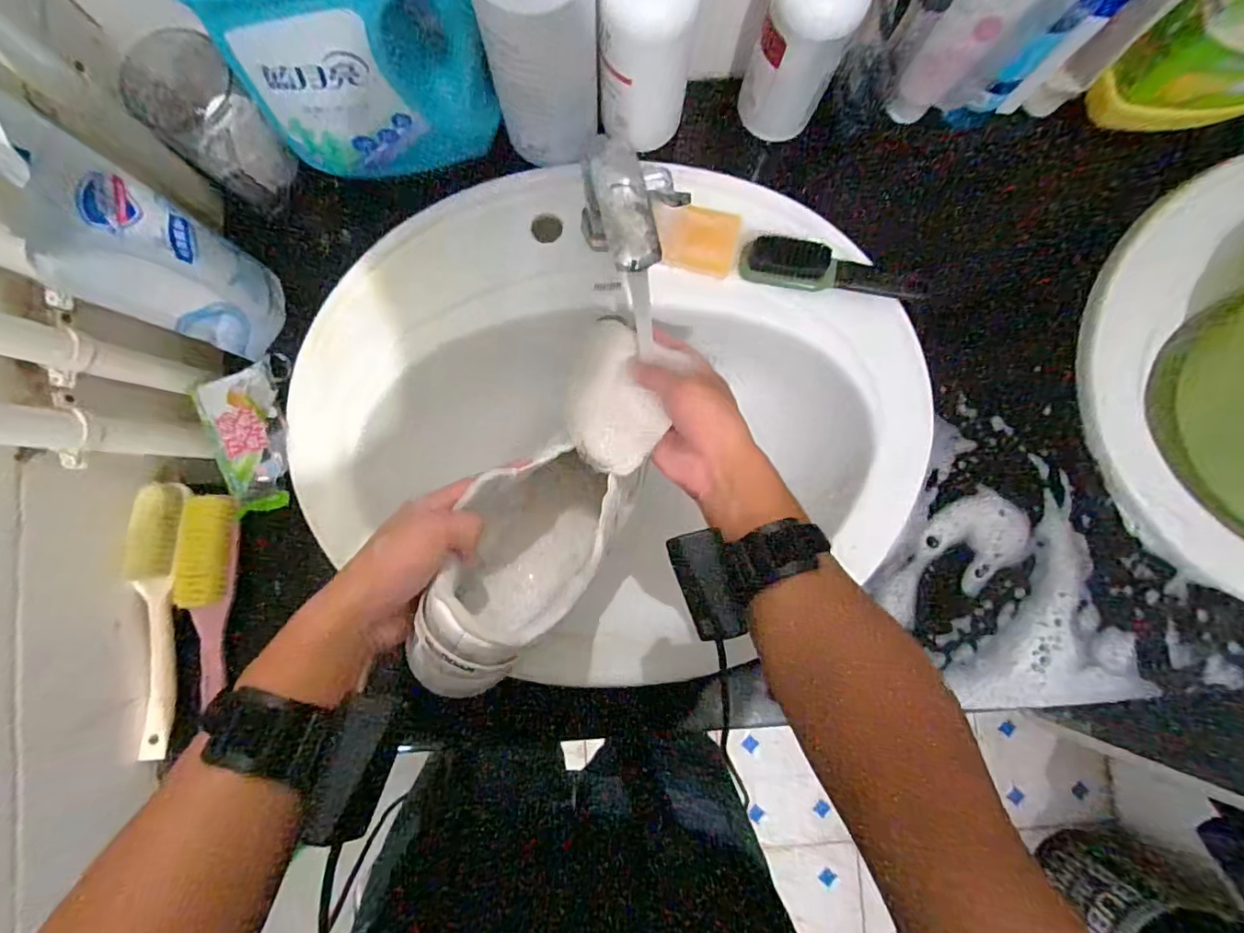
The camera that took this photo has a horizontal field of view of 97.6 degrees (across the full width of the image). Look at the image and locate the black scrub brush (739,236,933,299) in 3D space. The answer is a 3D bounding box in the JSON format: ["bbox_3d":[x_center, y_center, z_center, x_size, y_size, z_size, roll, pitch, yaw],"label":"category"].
[{"bbox_3d":[0.181,-0.171,0.465,0.152,0.029,0.035,9,86,-1],"label":"black scrub brush"}]

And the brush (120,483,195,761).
[{"bbox_3d":[-0.380,0.124,0.437,0.030,0.030,0.218,4,86,-1],"label":"brush"}]

